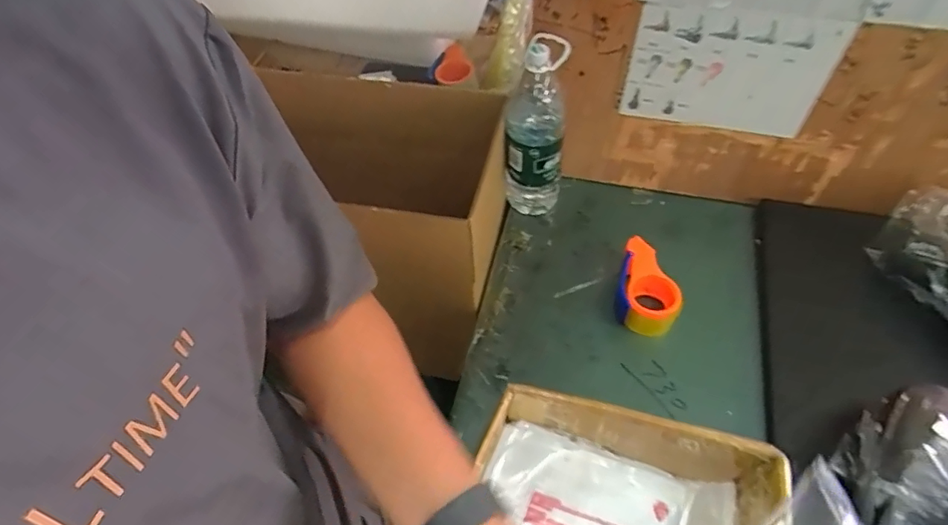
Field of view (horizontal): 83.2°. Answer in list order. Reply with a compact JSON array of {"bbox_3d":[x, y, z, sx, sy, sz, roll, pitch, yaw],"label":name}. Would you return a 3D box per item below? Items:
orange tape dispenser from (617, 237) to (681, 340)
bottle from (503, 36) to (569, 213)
[{"bbox_3d":[0.291,0.044,0.892,0.094,0.080,0.145,8,54,9],"label":"orange tape dispenser"},{"bbox_3d":[0.107,-0.221,0.943,0.100,0.326,0.095,4,54,6],"label":"bottle"}]

